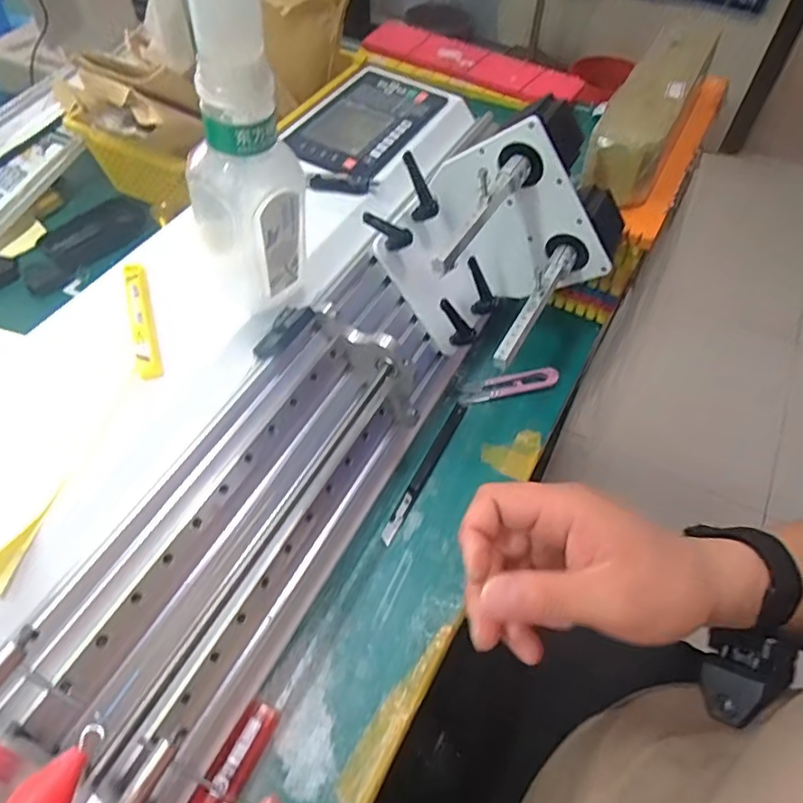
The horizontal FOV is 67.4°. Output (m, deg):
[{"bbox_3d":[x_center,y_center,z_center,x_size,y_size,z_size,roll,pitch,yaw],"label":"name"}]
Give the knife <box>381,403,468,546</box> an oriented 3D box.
[{"bbox_3d":[0.021,0.055,0.504,0.011,0.005,0.149,23,55,14],"label":"knife"}]

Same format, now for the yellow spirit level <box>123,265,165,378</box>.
[{"bbox_3d":[-0.174,-0.056,0.404,0.014,0.013,0.099,-15,55,-13],"label":"yellow spirit level"}]

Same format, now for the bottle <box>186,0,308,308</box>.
[{"bbox_3d":[-0.093,-0.148,0.349,0.055,0.199,0.054,31,58,19],"label":"bottle"}]

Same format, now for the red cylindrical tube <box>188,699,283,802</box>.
[{"bbox_3d":[-0.104,0.225,0.370,0.022,0.012,0.077,23,55,14],"label":"red cylindrical tube"}]

